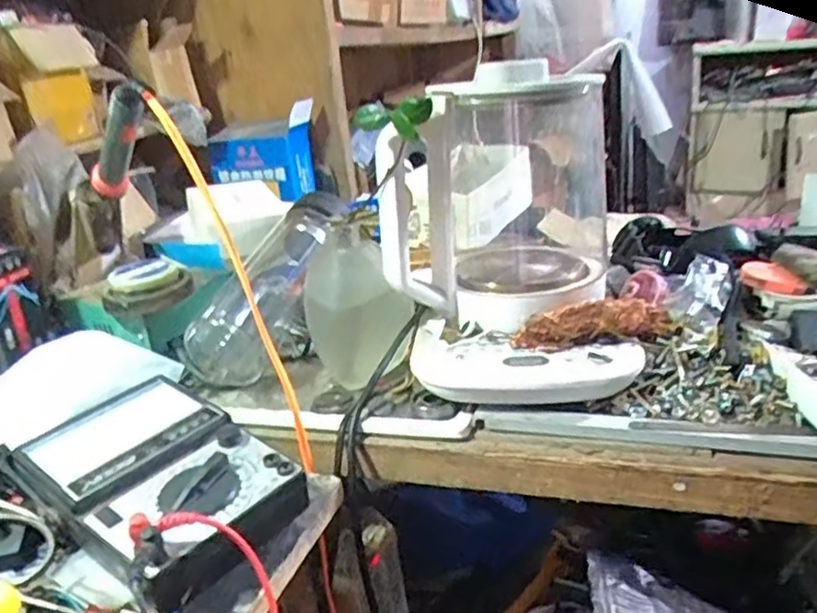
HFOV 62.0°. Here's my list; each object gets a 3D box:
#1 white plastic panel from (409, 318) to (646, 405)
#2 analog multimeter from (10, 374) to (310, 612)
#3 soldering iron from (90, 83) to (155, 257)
[{"bbox_3d":[0.082,0.043,0.492,0.163,0.027,0.074,1,23,17],"label":"white plastic panel"},{"bbox_3d":[-0.152,0.109,0.424,0.182,0.052,0.108,13,29,40],"label":"analog multimeter"},{"bbox_3d":[-0.215,-0.096,0.500,0.022,0.024,0.230,-21,-10,-34],"label":"soldering iron"}]

